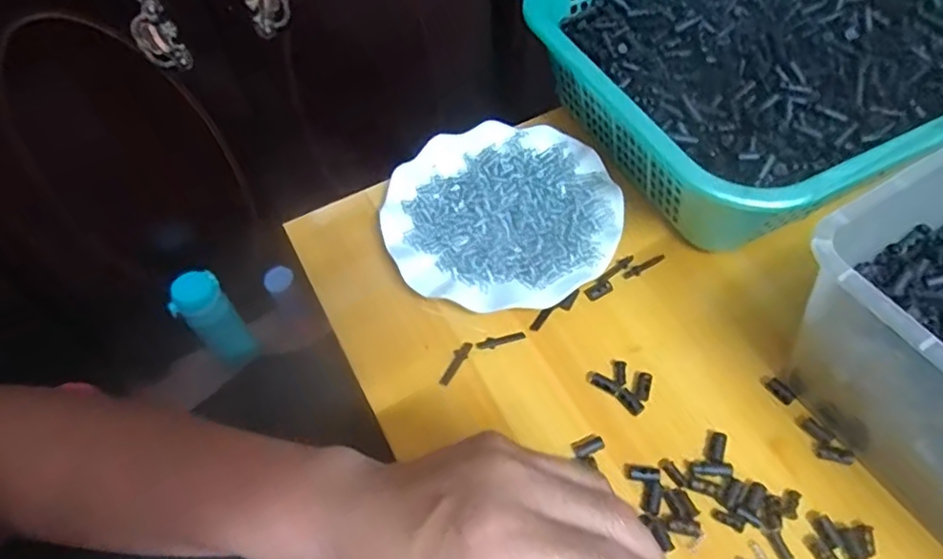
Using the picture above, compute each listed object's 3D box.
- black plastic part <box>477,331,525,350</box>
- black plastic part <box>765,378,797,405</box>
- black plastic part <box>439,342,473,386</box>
[{"bbox_3d":[0.021,0.044,0.446,0.035,0.004,0.008,-12,56,-4],"label":"black plastic part"},{"bbox_3d":[0.206,0.075,0.415,0.010,0.005,0.019,-28,59,-14],"label":"black plastic part"},{"bbox_3d":[-0.011,0.059,0.440,0.009,0.004,0.036,22,61,18],"label":"black plastic part"}]

